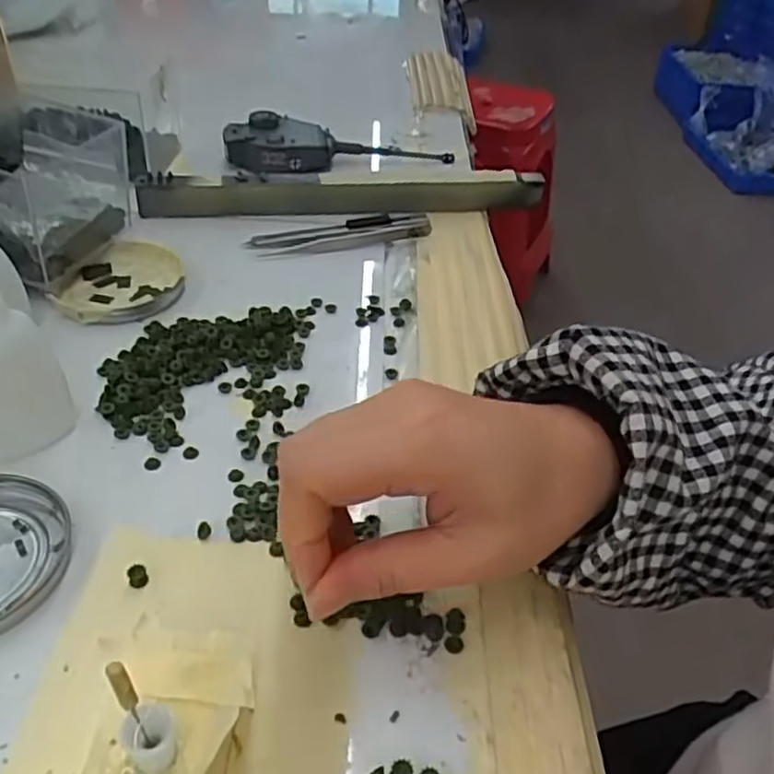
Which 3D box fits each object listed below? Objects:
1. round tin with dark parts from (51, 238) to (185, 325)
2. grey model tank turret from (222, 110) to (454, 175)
[{"bbox_3d":[-0.161,-0.064,0.444,0.068,0.011,0.080,7,40,1],"label":"round tin with dark parts"},{"bbox_3d":[-0.037,-0.195,0.586,0.185,0.030,0.051,0,40,-7],"label":"grey model tank turret"}]

